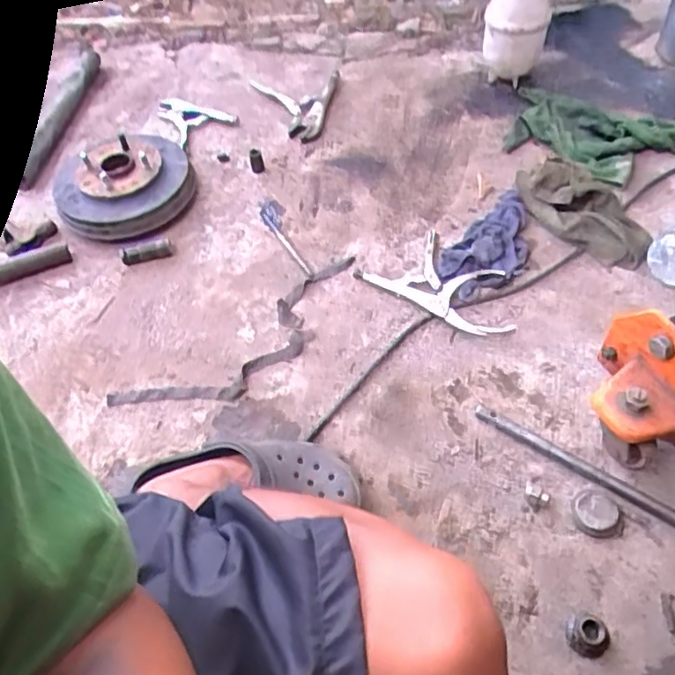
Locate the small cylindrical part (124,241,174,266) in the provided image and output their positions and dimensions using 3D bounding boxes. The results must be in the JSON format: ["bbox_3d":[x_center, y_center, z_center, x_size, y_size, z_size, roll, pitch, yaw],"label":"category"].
[{"bbox_3d":[-0.299,-0.130,0.997,0.077,0.021,0.027,-14,54,-5],"label":"small cylindrical part"}]

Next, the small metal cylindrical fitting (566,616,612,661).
[{"bbox_3d":[0.253,0.296,0.629,0.039,0.029,0.039,-3,53,3],"label":"small metal cylindrical fitting"}]

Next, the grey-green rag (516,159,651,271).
[{"bbox_3d":[0.371,-0.195,0.968,0.110,0.062,0.236,-39,60,-22],"label":"grey-green rag"}]

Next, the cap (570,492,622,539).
[{"bbox_3d":[0.289,0.196,0.700,0.054,0.013,0.047,18,57,18],"label":"cap"}]

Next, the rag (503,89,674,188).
[{"bbox_3d":[0.438,-0.338,1.063,0.318,0.069,0.215,22,58,20],"label":"rag"}]

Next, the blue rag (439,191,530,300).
[{"bbox_3d":[0.237,-0.140,0.951,0.105,0.032,0.226,33,63,26],"label":"blue rag"}]

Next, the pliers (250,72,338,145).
[{"bbox_3d":[-0.078,-0.438,1.202,0.166,0.023,0.205,-5,53,1],"label":"pliers"}]

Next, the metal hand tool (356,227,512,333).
[{"bbox_3d":[0.160,-0.085,0.920,0.238,0.030,0.128,28,67,26],"label":"metal hand tool"}]

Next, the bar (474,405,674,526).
[{"bbox_3d":[0.322,0.170,0.724,0.356,0.020,0.025,30,62,24],"label":"bar"}]

